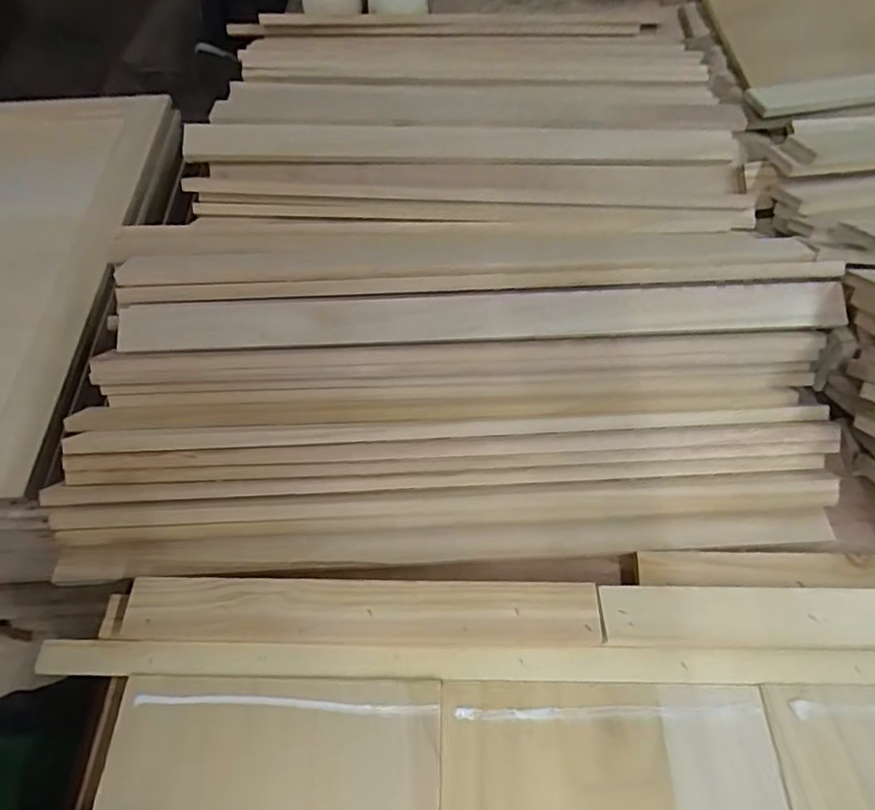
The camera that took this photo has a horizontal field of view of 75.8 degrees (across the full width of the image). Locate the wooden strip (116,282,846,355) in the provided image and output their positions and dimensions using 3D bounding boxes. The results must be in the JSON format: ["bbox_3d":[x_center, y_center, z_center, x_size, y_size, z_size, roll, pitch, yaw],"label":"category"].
[{"bbox_3d":[0.022,-0.050,0.324,0.410,0.006,0.029,-2,78,1],"label":"wooden strip"}]

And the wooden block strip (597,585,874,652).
[{"bbox_3d":[0.174,0.103,0.273,0.187,0.008,0.029,0,59,1],"label":"wooden block strip"}]

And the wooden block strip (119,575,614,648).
[{"bbox_3d":[-0.037,0.103,0.278,0.227,0.011,0.031,0,59,1],"label":"wooden block strip"}]

